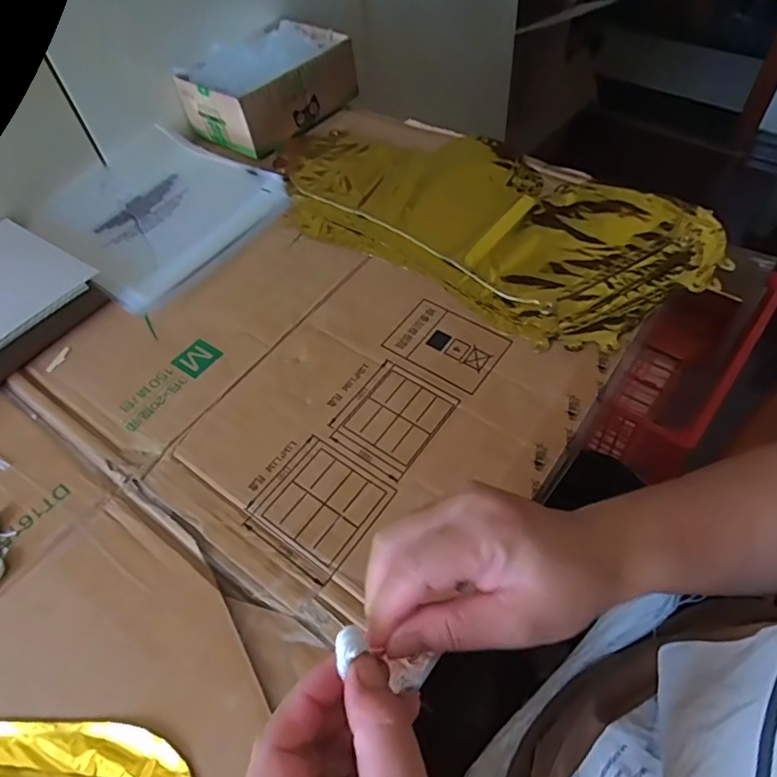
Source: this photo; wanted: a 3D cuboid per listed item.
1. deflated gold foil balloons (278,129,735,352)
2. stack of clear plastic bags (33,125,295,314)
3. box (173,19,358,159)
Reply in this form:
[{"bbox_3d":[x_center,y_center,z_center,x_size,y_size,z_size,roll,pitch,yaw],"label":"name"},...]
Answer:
[{"bbox_3d":[0.082,-0.177,0.560,0.461,0.034,0.236,31,63,24],"label":"deflated gold foil balloons"},{"bbox_3d":[-0.248,-0.197,0.585,0.225,0.012,0.209,33,64,25],"label":"stack of clear plastic bags"},{"bbox_3d":[-0.146,-0.373,0.666,0.131,0.062,0.181,36,65,26],"label":"box"}]

